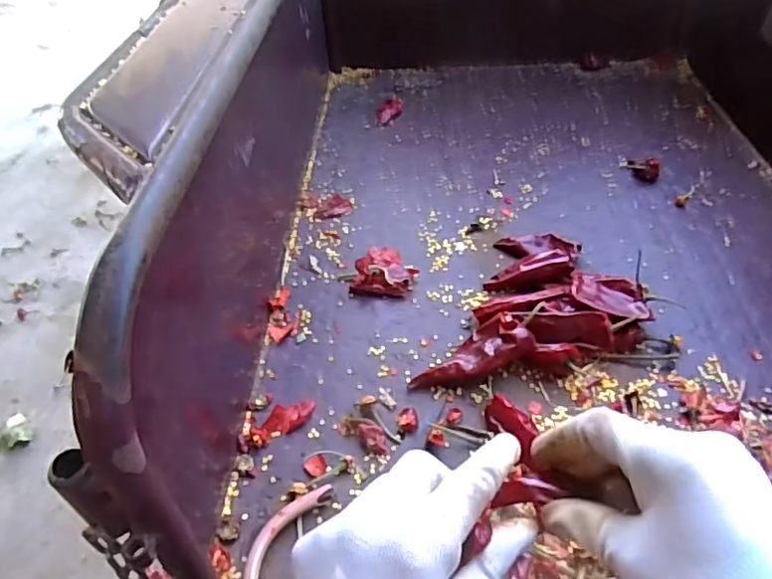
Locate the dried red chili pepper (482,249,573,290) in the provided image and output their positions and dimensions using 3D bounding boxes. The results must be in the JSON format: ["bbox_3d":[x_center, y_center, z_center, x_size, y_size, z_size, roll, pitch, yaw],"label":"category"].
[{"bbox_3d":[0.130,-0.016,0.524,0.079,0.015,0.025,-17,40,16],"label":"dried red chili pepper"}]

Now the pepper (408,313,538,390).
[{"bbox_3d":[0.067,0.054,0.450,0.099,0.016,0.039,-28,46,0],"label":"pepper"}]

